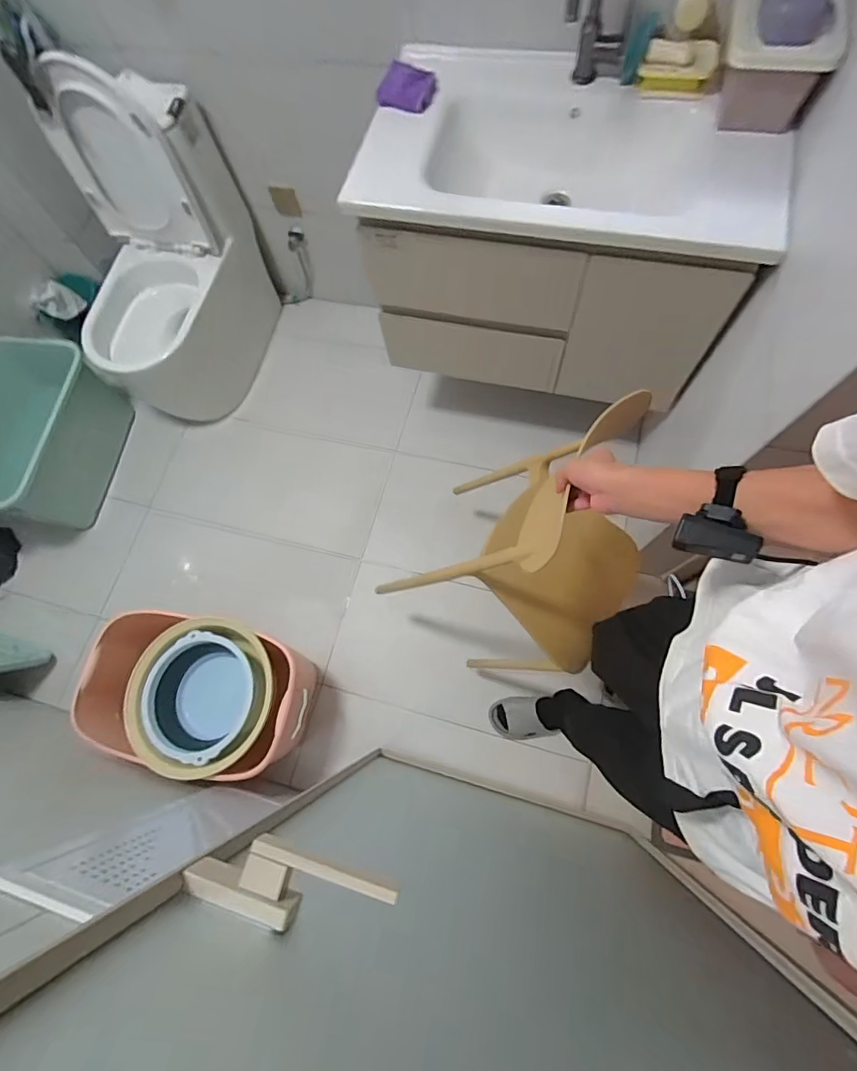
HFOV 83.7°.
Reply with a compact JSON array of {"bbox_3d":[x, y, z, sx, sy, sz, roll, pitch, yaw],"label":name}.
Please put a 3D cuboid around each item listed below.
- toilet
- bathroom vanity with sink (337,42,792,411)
[{"bbox_3d":[-0.784,-0.747,1.362,0.340,0.742,0.587,20,75,11],"label":"toilet"},{"bbox_3d":[0.273,-0.655,1.099,0.742,0.489,0.393,14,74,9],"label":"bathroom vanity with sink"}]

